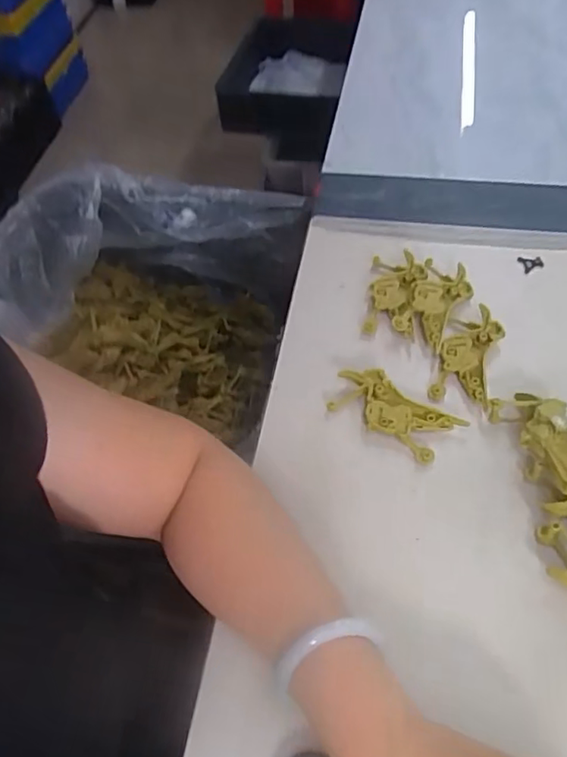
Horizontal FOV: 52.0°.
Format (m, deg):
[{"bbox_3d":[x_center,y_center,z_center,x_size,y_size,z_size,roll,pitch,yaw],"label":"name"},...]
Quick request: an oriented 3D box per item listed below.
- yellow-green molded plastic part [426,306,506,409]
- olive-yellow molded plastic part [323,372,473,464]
[{"bbox_3d":[0.156,-0.024,0.487,0.044,0.011,0.095,17,57,14],"label":"yellow-green molded plastic part"},{"bbox_3d":[0.087,0.027,0.461,0.097,0.015,0.045,29,61,23],"label":"olive-yellow molded plastic part"}]

